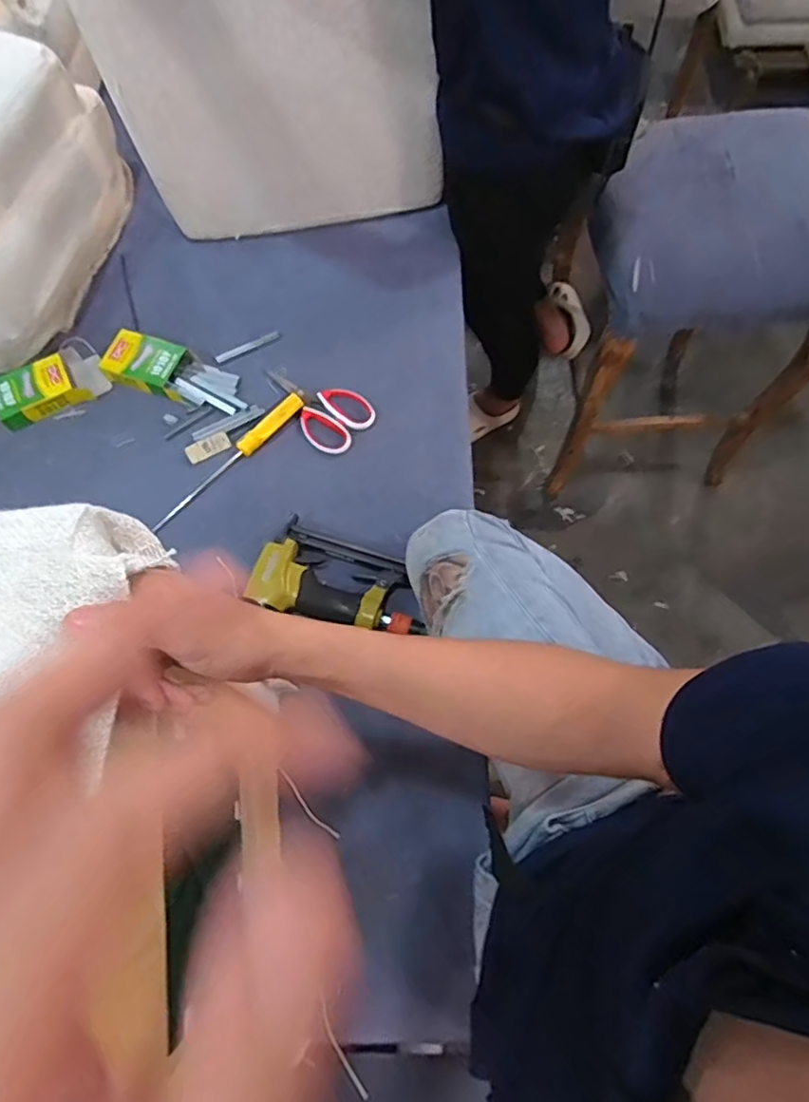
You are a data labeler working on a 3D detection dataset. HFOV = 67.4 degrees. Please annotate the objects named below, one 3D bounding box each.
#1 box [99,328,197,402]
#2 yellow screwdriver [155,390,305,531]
[{"bbox_3d":[-0.380,-0.282,0.904,0.117,0.033,0.087,14,70,6],"label":"box"},{"bbox_3d":[-0.246,-0.126,0.846,0.028,0.019,0.270,41,75,15],"label":"yellow screwdriver"}]

